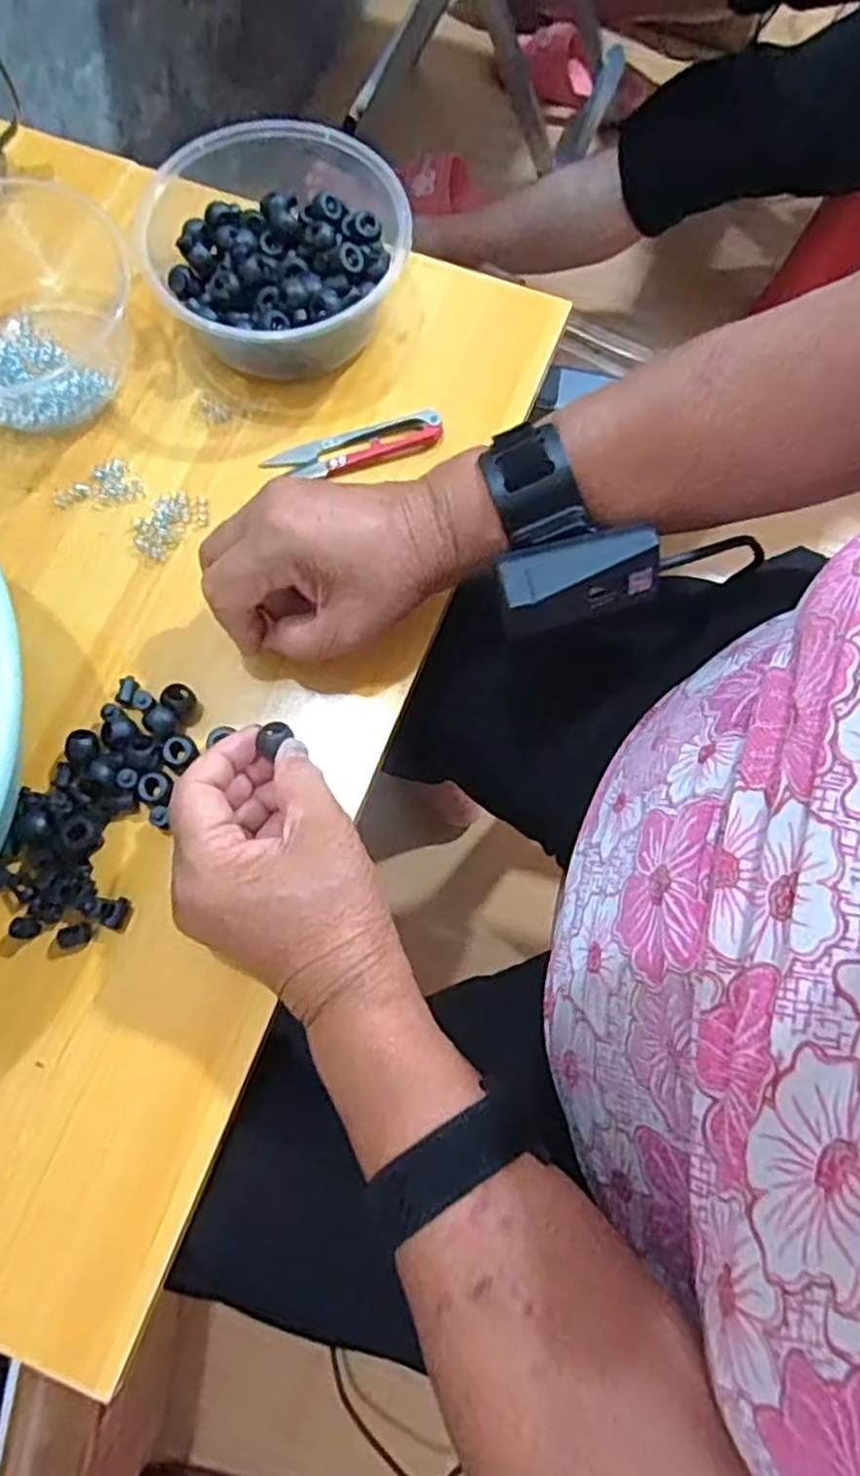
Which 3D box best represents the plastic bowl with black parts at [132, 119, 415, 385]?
[{"bbox_3d":[-0.092,-0.276,0.418,0.155,0.056,0.137,36,78,8],"label":"plastic bowl with black parts"}]

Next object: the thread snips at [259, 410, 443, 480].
[{"bbox_3d":[-0.042,-0.165,0.412,0.098,0.010,0.021,-15,77,-5],"label":"thread snips"}]

